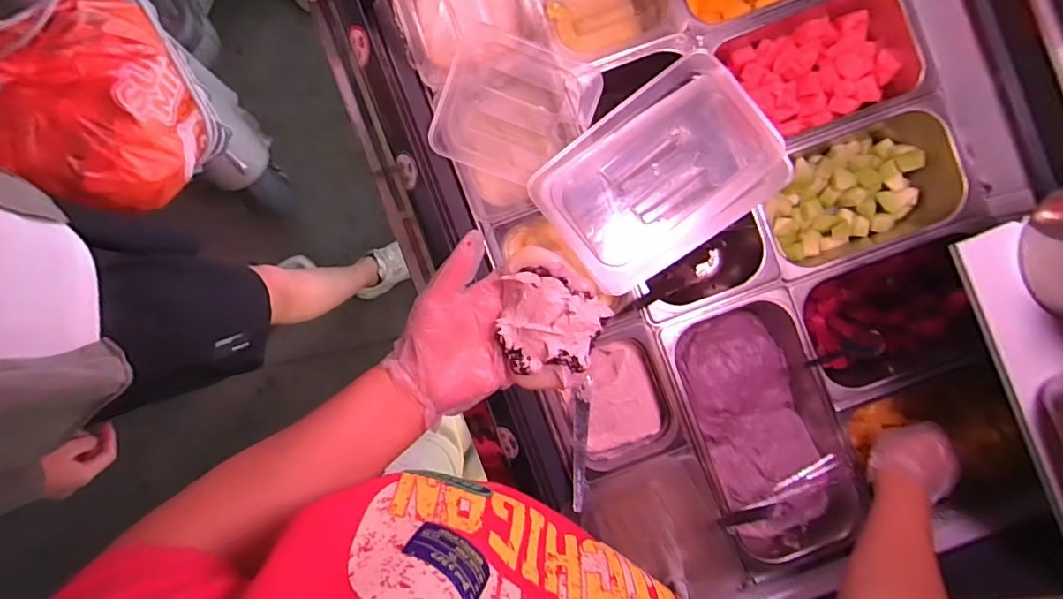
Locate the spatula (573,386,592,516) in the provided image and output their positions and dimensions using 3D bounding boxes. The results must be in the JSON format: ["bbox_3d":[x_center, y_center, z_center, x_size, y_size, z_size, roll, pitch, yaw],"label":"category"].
[{"bbox_3d":[0.062,0.186,0.652,0.020,0.012,0.153,6,65,0],"label":"spatula"}]

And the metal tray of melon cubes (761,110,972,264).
[{"bbox_3d":[0.448,-0.151,0.708,0.235,0.077,0.159,-20,91,0],"label":"metal tray of melon cubes"}]

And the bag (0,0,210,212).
[{"bbox_3d":[-0.694,-0.314,0.803,0.274,0.243,0.304,-38,91,1],"label":"bag"}]

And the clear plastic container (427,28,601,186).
[{"bbox_3d":[-0.020,-0.232,0.633,0.175,0.043,0.160,23,91,0],"label":"clear plastic container"}]

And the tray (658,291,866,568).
[{"bbox_3d":[0.307,0.169,0.699,0.182,0.092,0.329,-21,91,0],"label":"tray"}]

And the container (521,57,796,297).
[{"bbox_3d":[0.149,-0.143,0.597,0.272,0.037,0.184,-34,91,0],"label":"container"}]

